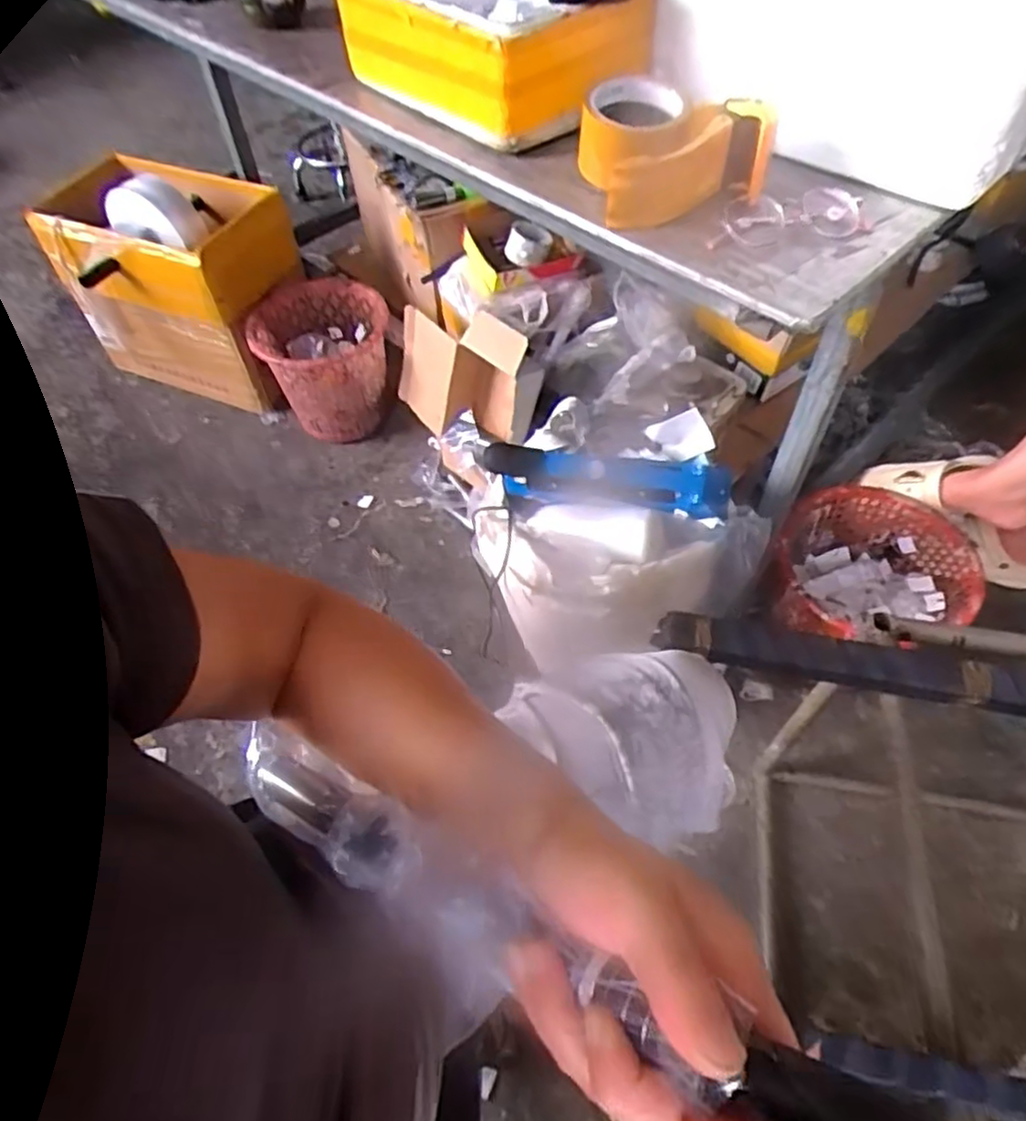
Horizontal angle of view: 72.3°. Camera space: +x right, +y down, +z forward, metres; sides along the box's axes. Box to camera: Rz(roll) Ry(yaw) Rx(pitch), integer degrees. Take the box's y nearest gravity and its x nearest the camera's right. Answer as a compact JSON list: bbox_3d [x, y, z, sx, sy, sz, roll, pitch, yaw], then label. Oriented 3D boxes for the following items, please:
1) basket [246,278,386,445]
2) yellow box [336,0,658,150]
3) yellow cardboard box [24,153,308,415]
[{"bbox_3d":[-0.401,-0.437,1.552,0.277,0.251,0.259,-11,55,-5],"label":"basket"},{"bbox_3d":[-0.025,-0.552,0.736,0.202,0.094,0.307,-37,62,-21],"label":"yellow box"},{"bbox_3d":[-0.725,-0.618,1.581,0.519,0.423,0.301,21,58,16],"label":"yellow cardboard box"}]

